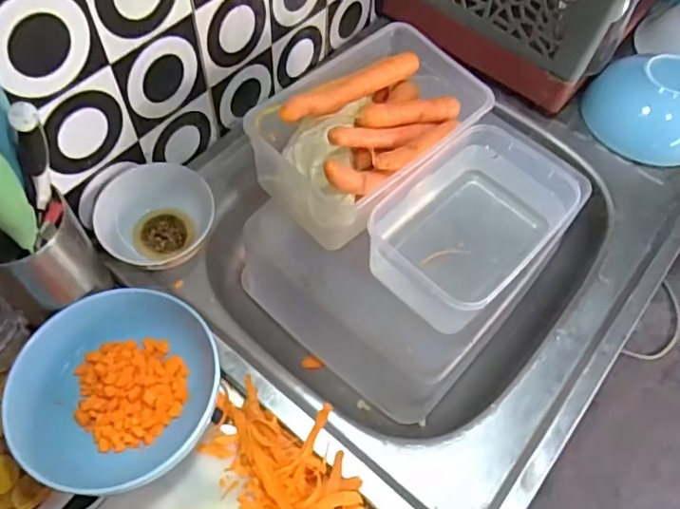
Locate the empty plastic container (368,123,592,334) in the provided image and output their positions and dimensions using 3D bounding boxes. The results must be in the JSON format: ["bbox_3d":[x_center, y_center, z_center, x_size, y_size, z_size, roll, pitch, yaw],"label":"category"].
[{"bbox_3d":[0.127,-0.028,0.576,0.127,0.090,0.184,42,66,18],"label":"empty plastic container"}]

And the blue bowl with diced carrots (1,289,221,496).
[{"bbox_3d":[-0.191,0.119,0.502,0.164,0.067,0.165,2,60,-3],"label":"blue bowl with diced carrots"}]

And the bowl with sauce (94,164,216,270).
[{"bbox_3d":[-0.188,-0.034,0.593,0.112,0.051,0.113,2,60,-3],"label":"bowl with sauce"}]

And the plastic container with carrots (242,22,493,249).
[{"bbox_3d":[0.030,-0.131,0.594,0.150,0.131,0.217,38,65,17],"label":"plastic container with carrots"}]

